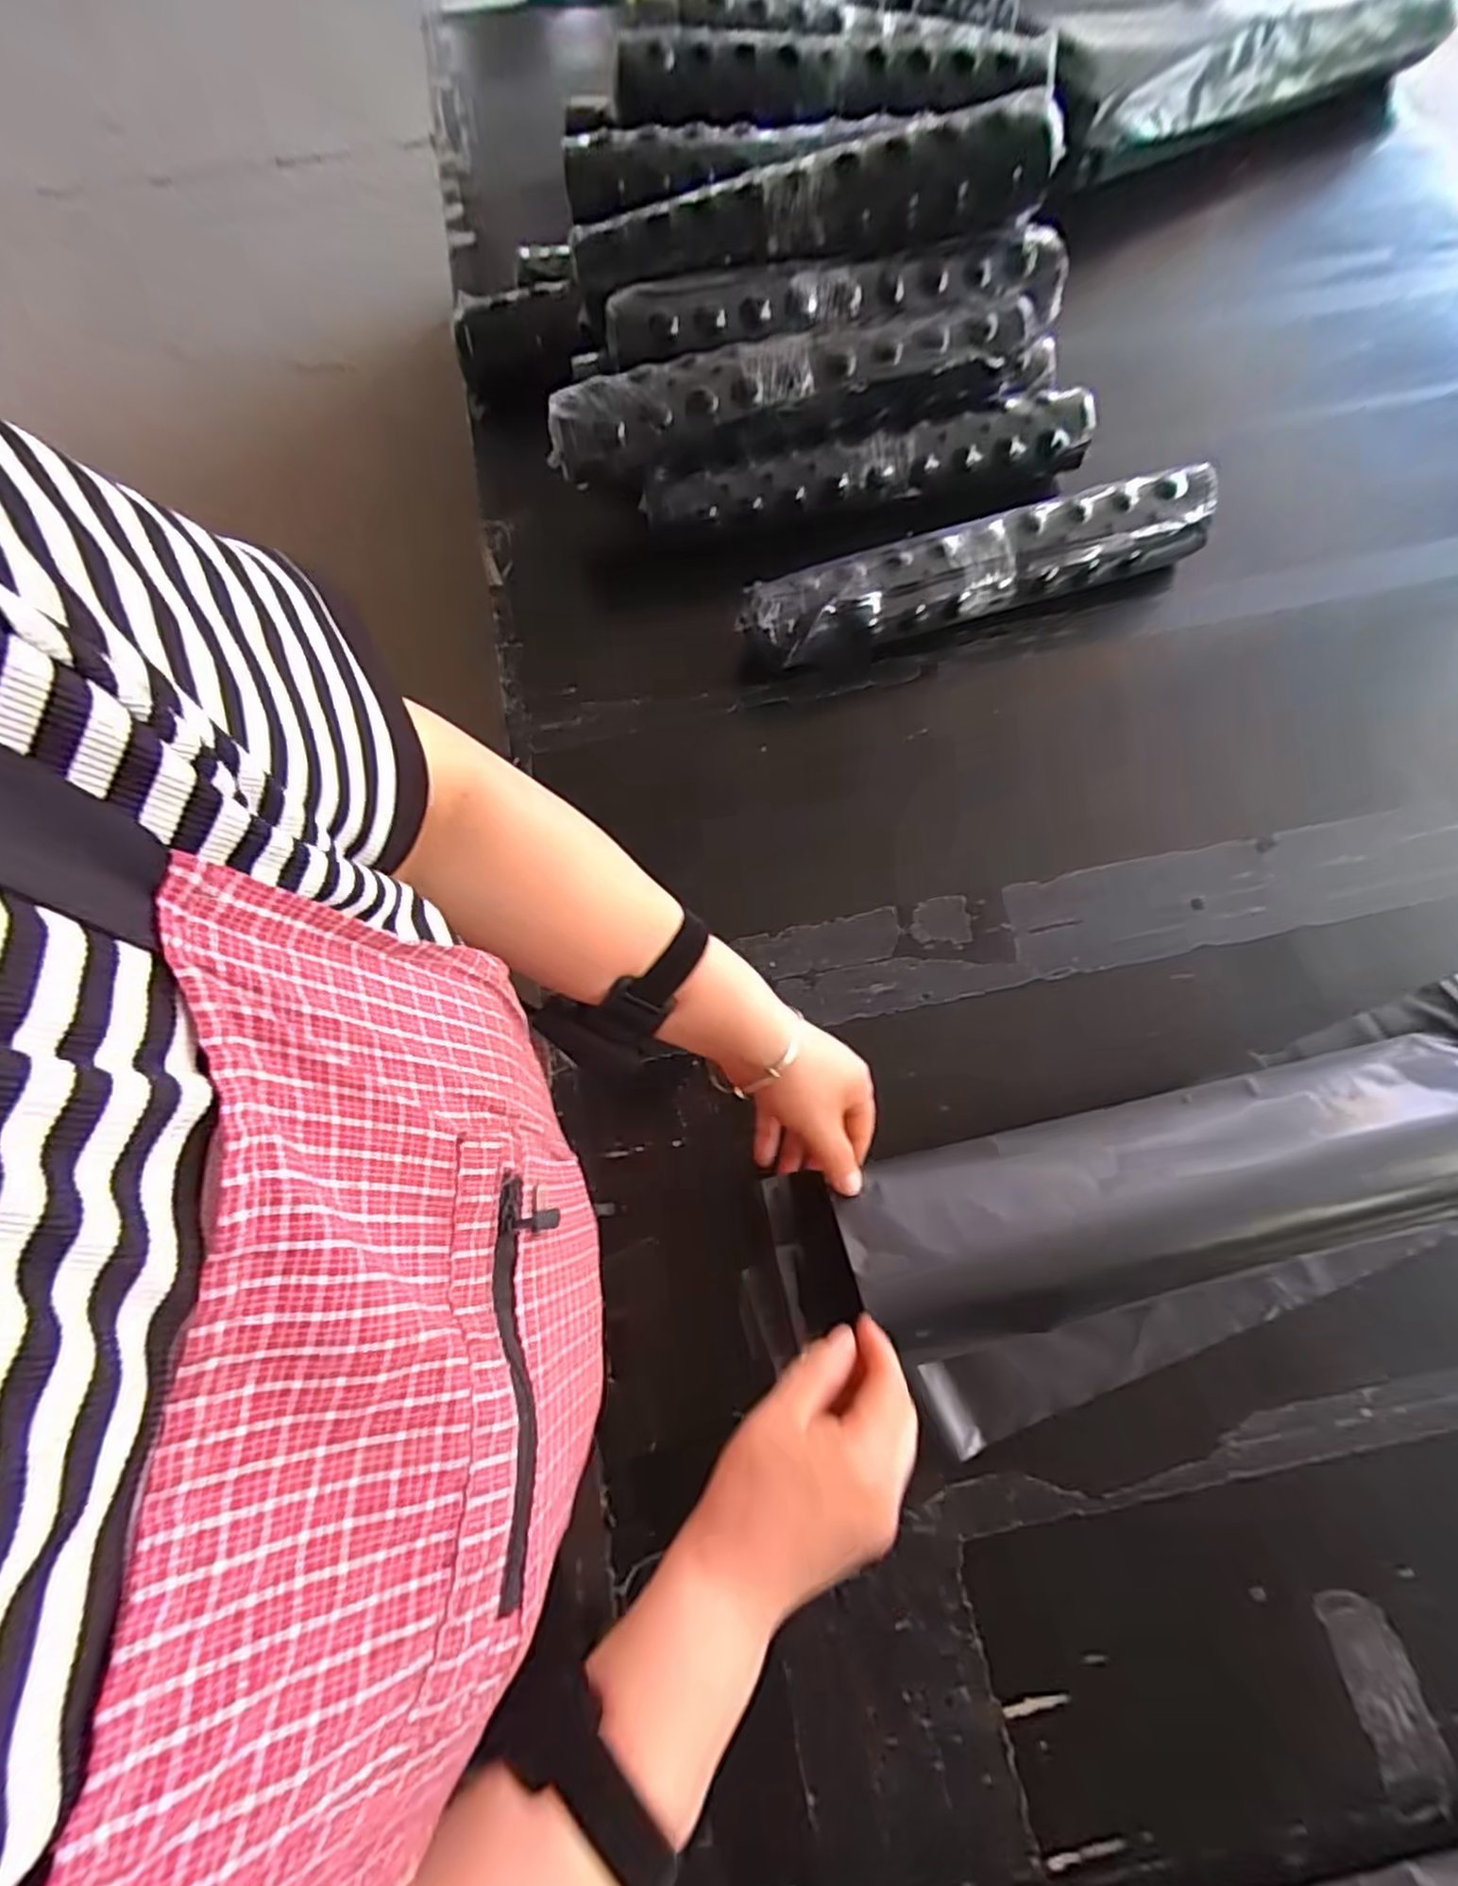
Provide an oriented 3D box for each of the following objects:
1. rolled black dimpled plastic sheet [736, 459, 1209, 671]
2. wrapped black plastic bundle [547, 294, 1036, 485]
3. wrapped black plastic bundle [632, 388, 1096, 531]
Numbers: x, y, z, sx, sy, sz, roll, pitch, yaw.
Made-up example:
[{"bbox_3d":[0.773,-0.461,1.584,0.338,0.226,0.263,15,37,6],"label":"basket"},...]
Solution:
[{"bbox_3d":[0.214,-0.319,0.619,0.397,0.075,0.057,-14,72,-3],"label":"rolled black dimpled plastic sheet"},{"bbox_3d":[0.044,-0.480,0.619,0.405,0.074,0.077,-12,72,-3],"label":"wrapped black plastic bundle"},{"bbox_3d":[0.123,-0.436,0.646,0.404,0.054,0.052,-9,72,-1],"label":"wrapped black plastic bundle"}]

